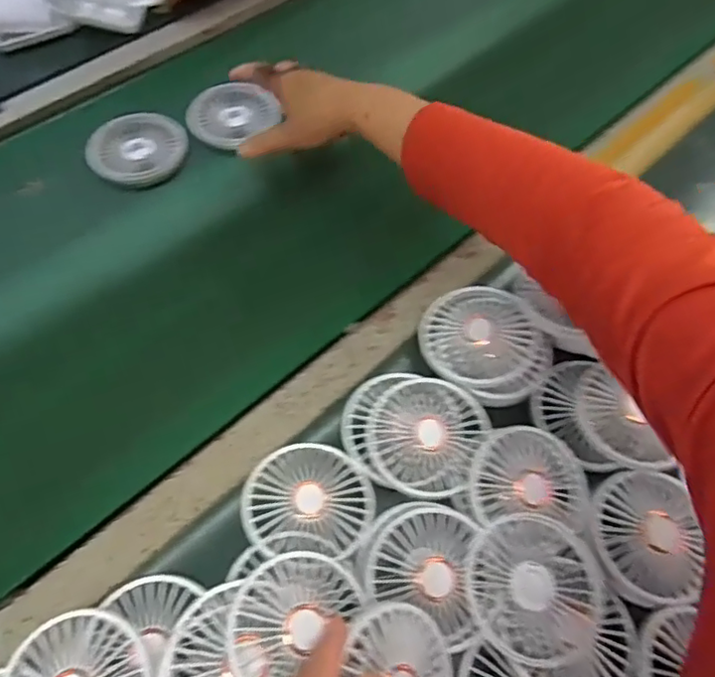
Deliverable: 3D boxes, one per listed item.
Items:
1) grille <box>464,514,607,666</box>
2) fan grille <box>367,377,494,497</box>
[{"bbox_3d":[0.115,0.161,0.374,0.084,0.019,0.088,1,61,-2],"label":"grille"},{"bbox_3d":[0.049,0.071,0.428,0.080,0.021,0.085,1,61,-2],"label":"fan grille"}]

